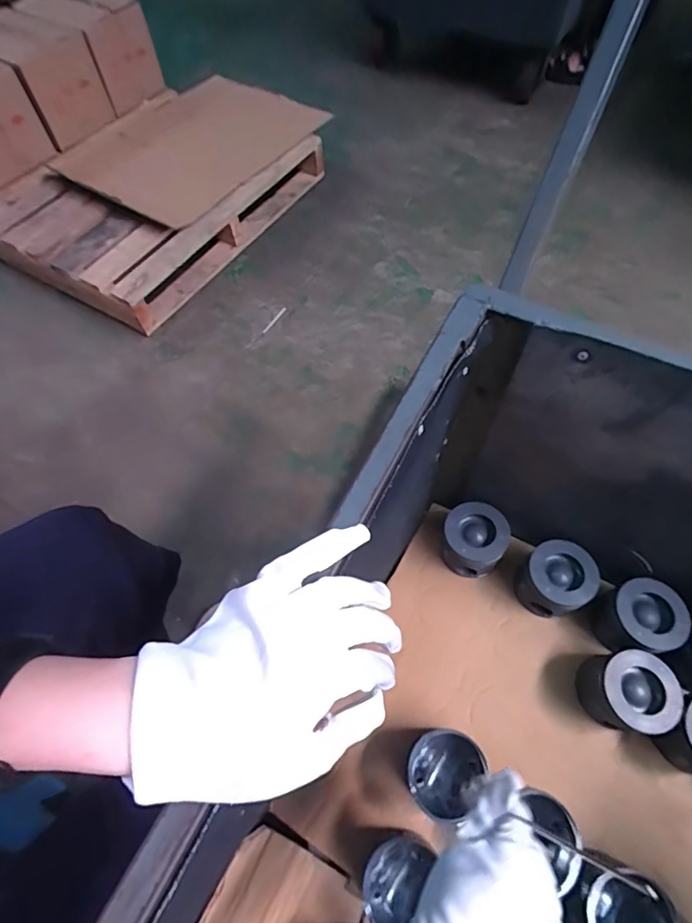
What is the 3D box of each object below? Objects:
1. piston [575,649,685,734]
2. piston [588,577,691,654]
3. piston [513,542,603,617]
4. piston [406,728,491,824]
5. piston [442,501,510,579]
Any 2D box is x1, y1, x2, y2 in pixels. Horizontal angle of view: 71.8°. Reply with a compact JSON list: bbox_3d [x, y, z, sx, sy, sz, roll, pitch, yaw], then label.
[{"bbox_3d":[0.330,0.271,0.563,0.079,0.080,0.081,-1,62,2],"label":"piston"},{"bbox_3d":[0.367,0.200,0.607,0.081,0.090,0.081,-1,62,2],"label":"piston"},{"bbox_3d":[0.274,0.156,0.629,0.087,0.076,0.086,-1,62,2],"label":"piston"},{"bbox_3d":[0.109,0.349,0.542,0.079,0.067,0.085,-1,62,2],"label":"piston"},{"bbox_3d":[0.176,0.111,0.664,0.079,0.077,0.086,-1,62,2],"label":"piston"}]

